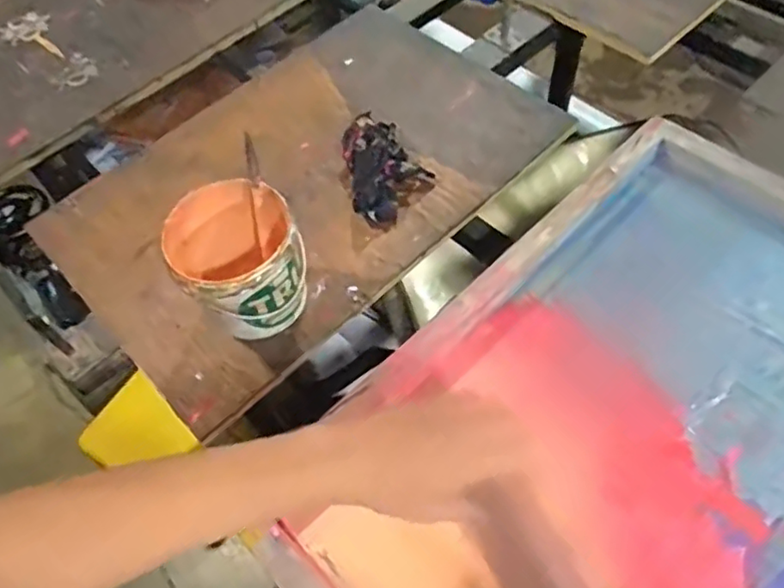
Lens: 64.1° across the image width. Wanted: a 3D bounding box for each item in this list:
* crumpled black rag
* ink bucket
[{"bbox_3d":[-0.006,-0.165,0.768,0.102,0.045,0.174,-9,56,1],"label":"crumpled black rag"},{"bbox_3d":[-0.153,-0.030,0.636,0.119,0.124,0.119,-2,59,3],"label":"ink bucket"}]

